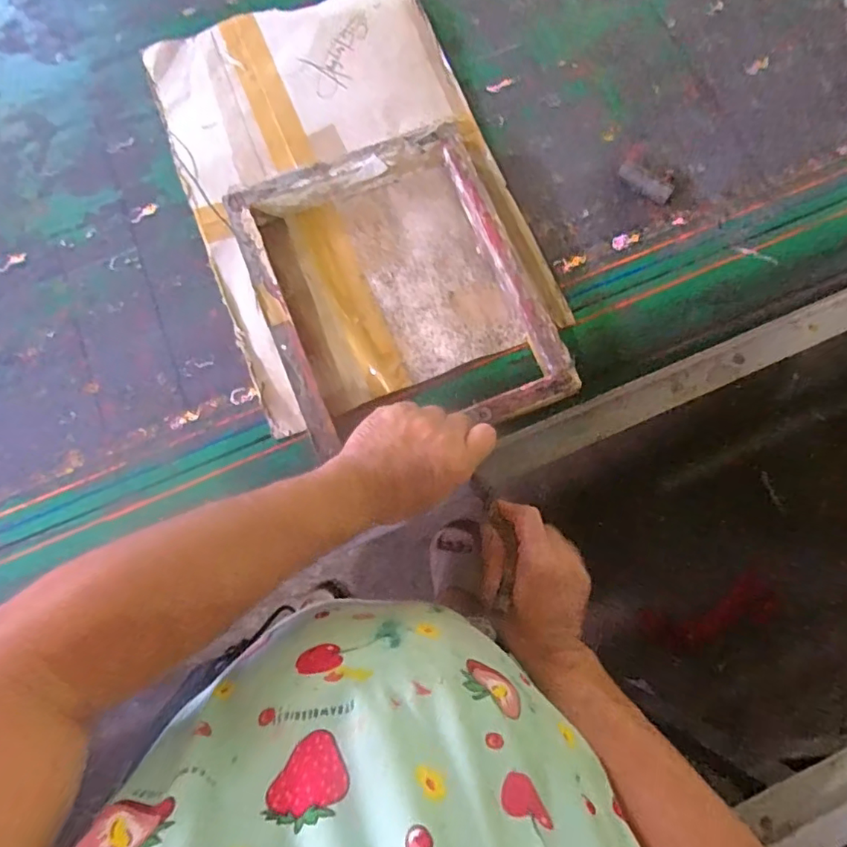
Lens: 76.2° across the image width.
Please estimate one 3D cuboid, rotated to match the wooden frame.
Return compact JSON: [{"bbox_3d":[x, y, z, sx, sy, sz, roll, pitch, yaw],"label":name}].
[{"bbox_3d":[-0.026,-0.135,0.567,0.273,0.051,0.326,-19,75,-5],"label":"wooden frame"}]

